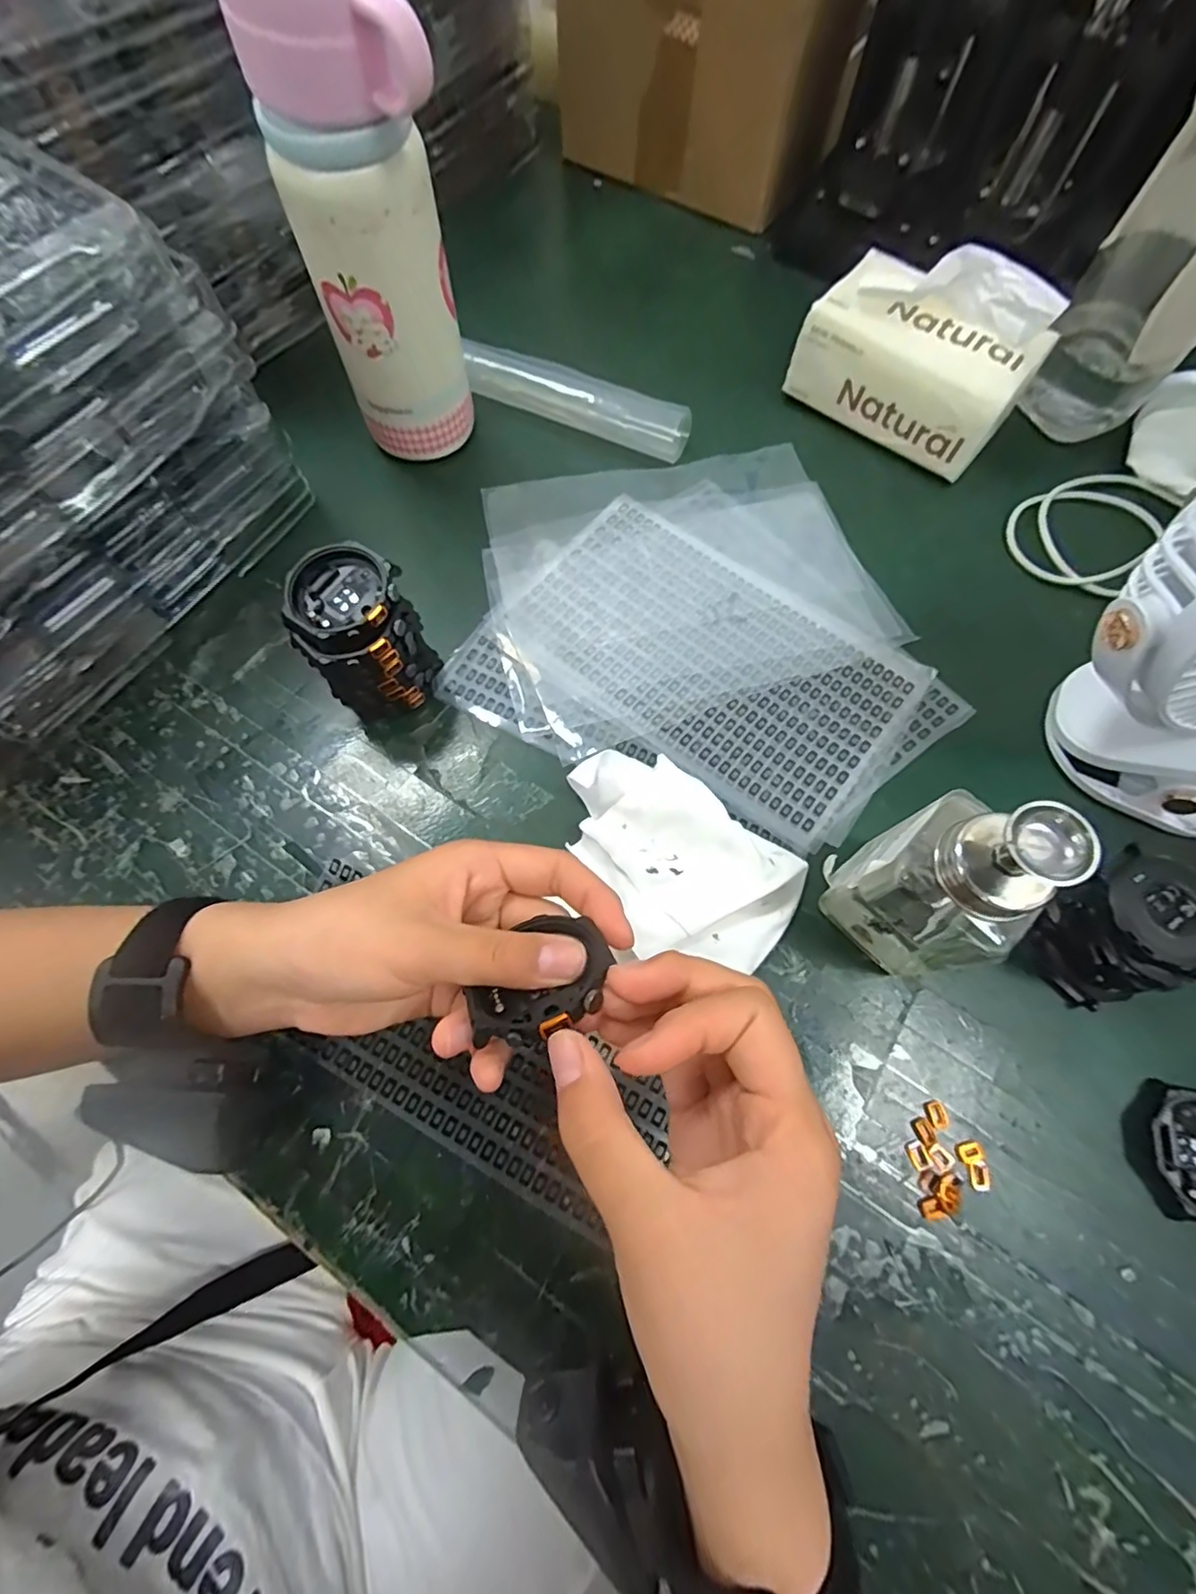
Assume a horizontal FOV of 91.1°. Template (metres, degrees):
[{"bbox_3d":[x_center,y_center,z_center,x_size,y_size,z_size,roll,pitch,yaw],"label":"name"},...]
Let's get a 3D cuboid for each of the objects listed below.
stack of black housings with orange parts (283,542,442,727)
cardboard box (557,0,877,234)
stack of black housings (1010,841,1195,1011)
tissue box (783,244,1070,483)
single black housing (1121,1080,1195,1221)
[{"bbox_3d":[-0.122,-0.080,0.308,0.056,0.075,0.055,-38,75,-14],"label":"stack of black housings with orange parts"},{"bbox_3d":[0.129,-0.666,0.493,0.226,0.142,0.298,29,72,9],"label":"cardboard box"},{"bbox_3d":[0.243,0.062,0.272,0.060,0.053,0.059,-34,74,-13],"label":"stack of black housings"},{"bbox_3d":[0.211,-0.290,0.384,0.140,0.085,0.075,38,73,12],"label":"tissue box"},{"bbox_3d":[0.264,0.158,0.258,0.051,0.011,0.053,0,69,-1],"label":"single black housing"}]

